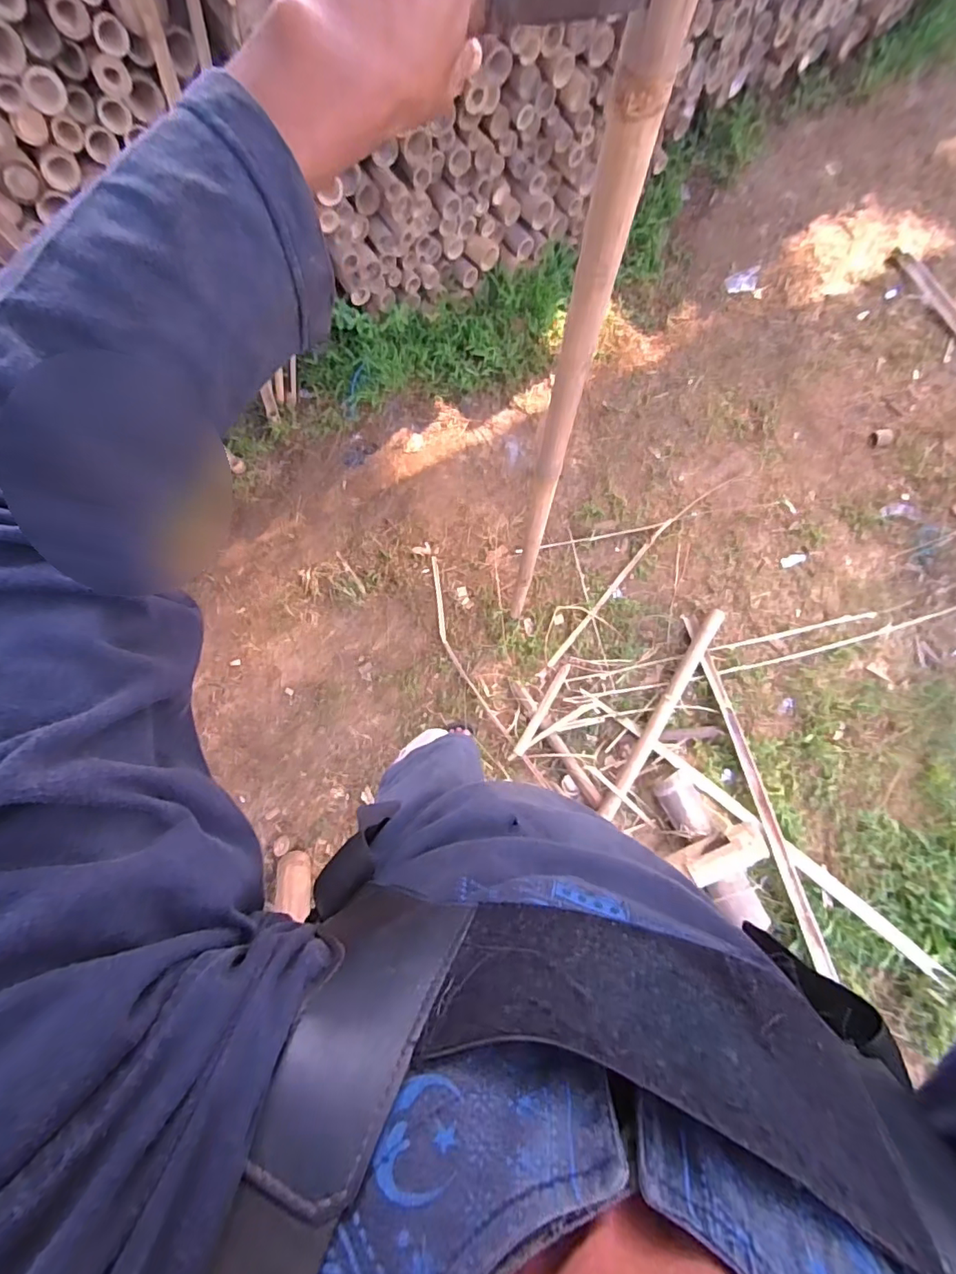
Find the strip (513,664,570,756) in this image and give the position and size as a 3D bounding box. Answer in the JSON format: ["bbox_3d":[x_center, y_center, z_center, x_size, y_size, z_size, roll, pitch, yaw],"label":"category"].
[{"bbox_3d":[0.196,0.215,1.576,0.028,0.016,0.308,30,79,7],"label":"strip"}]

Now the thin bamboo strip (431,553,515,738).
[{"bbox_3d":[-0.055,0.041,1.633,0.081,0.022,0.614,-22,78,-5],"label":"thin bamboo strip"}]

